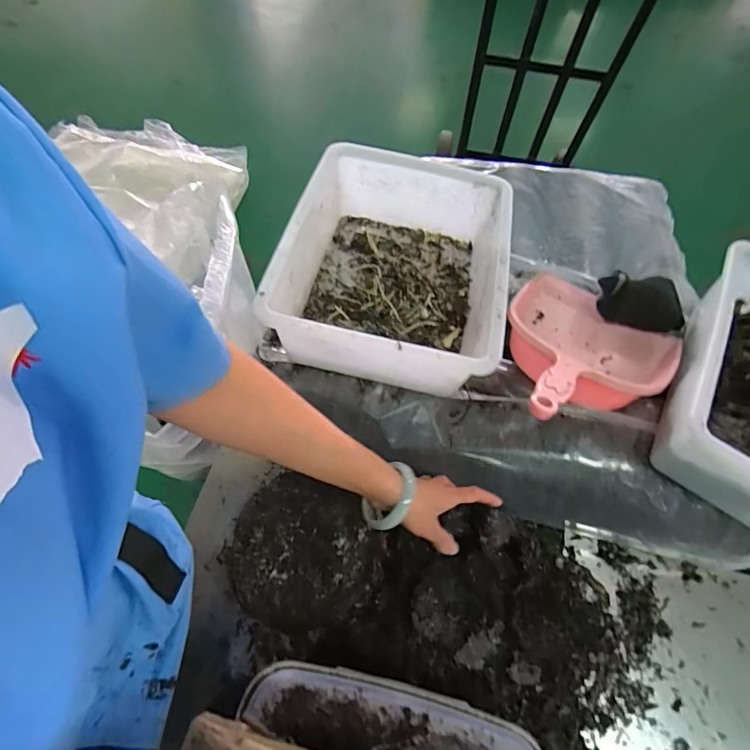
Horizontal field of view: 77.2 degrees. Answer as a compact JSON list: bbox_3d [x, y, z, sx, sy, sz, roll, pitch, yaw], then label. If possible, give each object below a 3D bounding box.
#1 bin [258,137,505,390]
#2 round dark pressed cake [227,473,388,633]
[{"bbox_3d":[0.031,-0.151,0.643,0.275,0.135,0.356,10,61,3],"label":"bin"},{"bbox_3d":[-0.092,0.248,0.641,0.202,0.039,0.180,18,62,8],"label":"round dark pressed cake"}]

